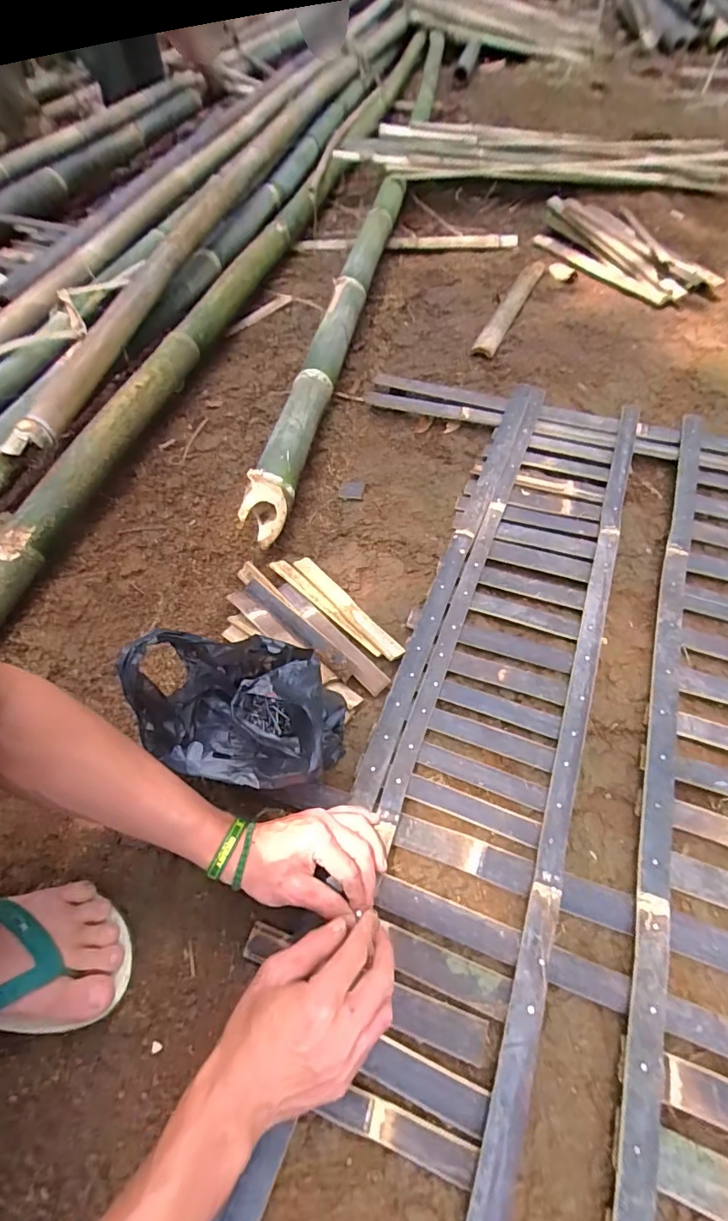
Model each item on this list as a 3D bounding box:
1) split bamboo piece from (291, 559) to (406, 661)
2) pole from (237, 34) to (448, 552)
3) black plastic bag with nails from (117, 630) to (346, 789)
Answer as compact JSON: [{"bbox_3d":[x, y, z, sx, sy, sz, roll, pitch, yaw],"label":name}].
[{"bbox_3d":[-0.025,-0.008,0.643,0.025,0.008,0.208,-30,54,-26],"label":"split bamboo piece"},{"bbox_3d":[0.030,-0.891,1.170,0.068,0.074,1.885,6,57,10],"label":"pole"},{"bbox_3d":[-0.117,0.106,0.493,0.180,0.183,0.133,6,57,10],"label":"black plastic bag with nails"}]

